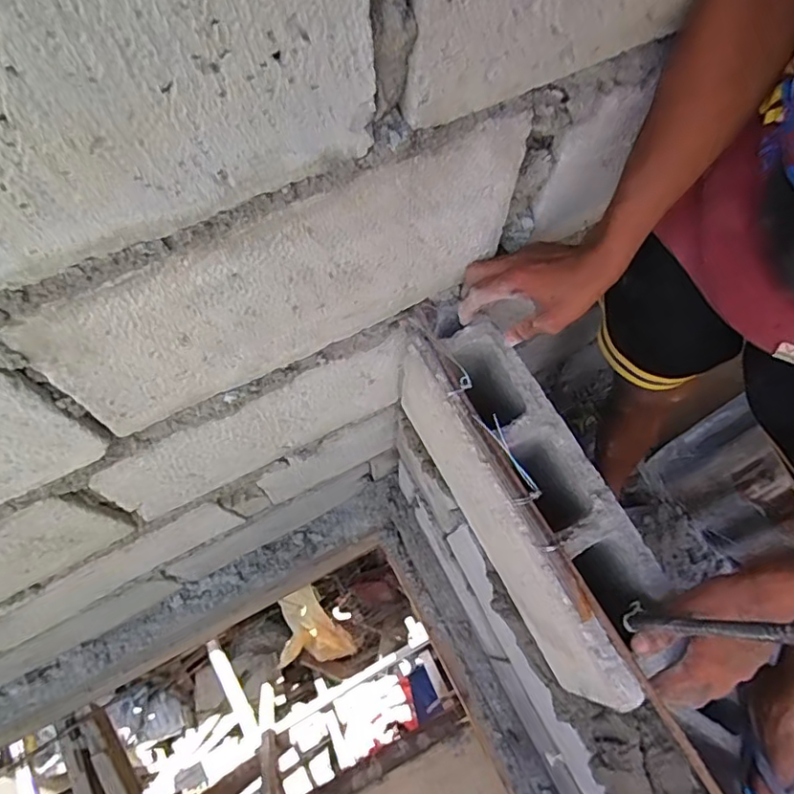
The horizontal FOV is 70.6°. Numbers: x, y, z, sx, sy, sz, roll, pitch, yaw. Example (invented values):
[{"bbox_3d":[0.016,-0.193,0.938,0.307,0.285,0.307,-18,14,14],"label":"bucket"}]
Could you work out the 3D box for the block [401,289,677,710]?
[{"bbox_3d":[0.130,0.102,0.615,0.092,0.208,0.399,-26,71,-12],"label":"block"}]

